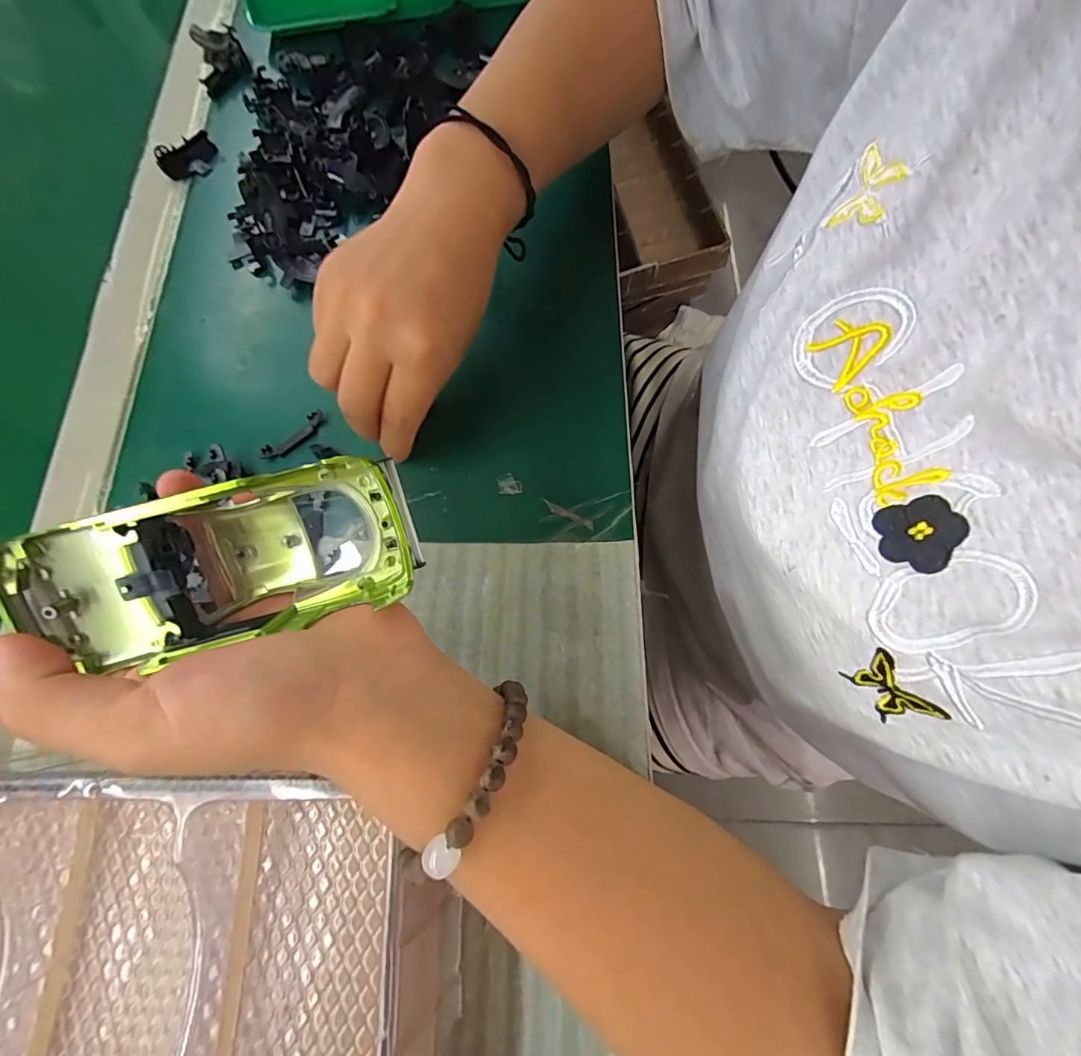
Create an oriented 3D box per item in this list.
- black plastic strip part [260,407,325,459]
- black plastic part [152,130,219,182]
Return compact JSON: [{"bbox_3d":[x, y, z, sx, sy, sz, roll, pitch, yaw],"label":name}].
[{"bbox_3d":[-0.141,-0.052,0.282,0.040,0.005,0.012,-38,74,-10],"label":"black plastic strip part"},{"bbox_3d":[-0.249,-0.263,0.348,0.039,0.016,0.021,-37,74,-9],"label":"black plastic part"}]

